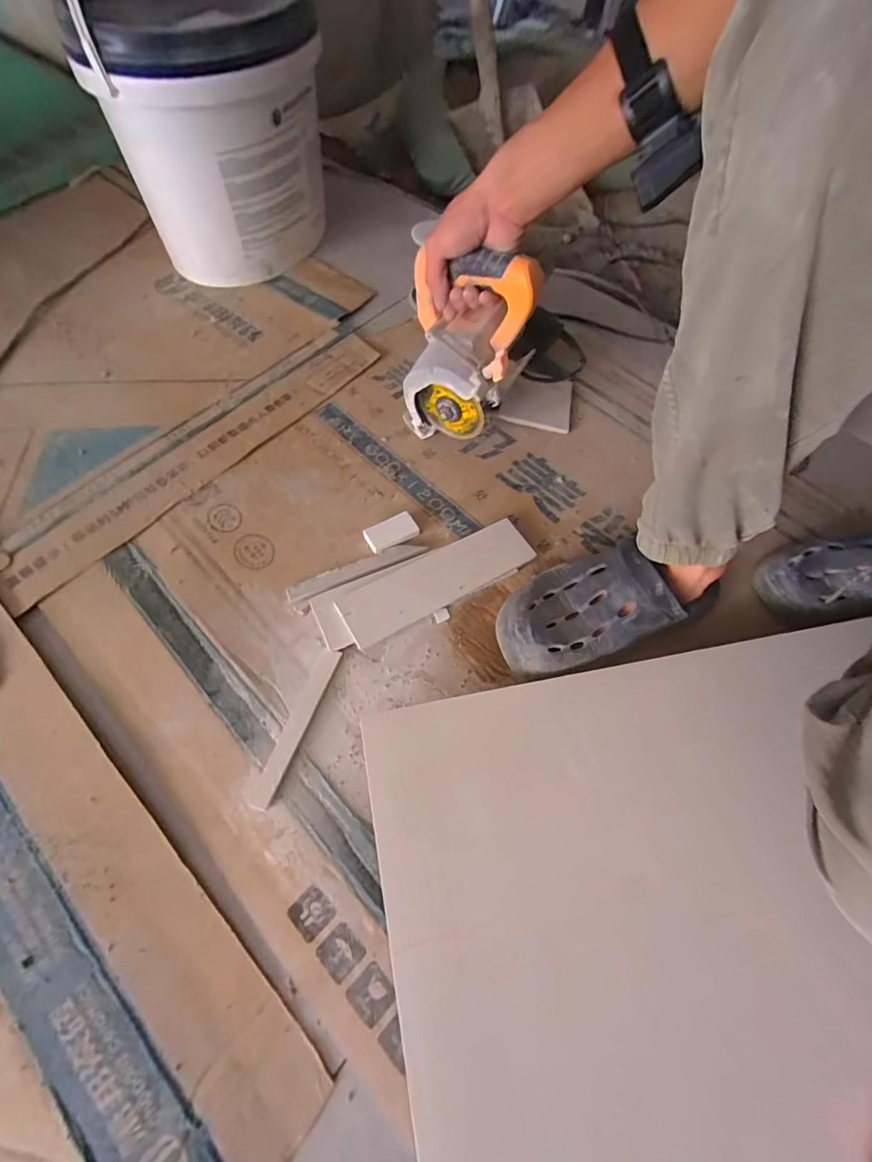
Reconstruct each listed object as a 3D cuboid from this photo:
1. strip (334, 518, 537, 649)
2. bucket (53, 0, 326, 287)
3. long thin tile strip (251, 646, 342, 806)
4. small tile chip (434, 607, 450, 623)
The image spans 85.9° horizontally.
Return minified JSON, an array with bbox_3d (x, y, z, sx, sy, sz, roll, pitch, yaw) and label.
[{"bbox_3d":[0.004,-0.005,0.534,0.233,0.006,0.064,-27,69,-18],"label":"strip"},{"bbox_3d":[-0.311,-0.661,0.712,0.295,0.284,0.276,-14,64,-11],"label":"bucket"},{"bbox_3d":[-0.136,0.139,0.460,0.020,0.004,0.157,19,63,6],"label":"long thin tile strip"},{"bbox_3d":[0.007,0.038,0.528,0.018,0.004,0.015,-22,98,-19],"label":"small tile chip"}]

